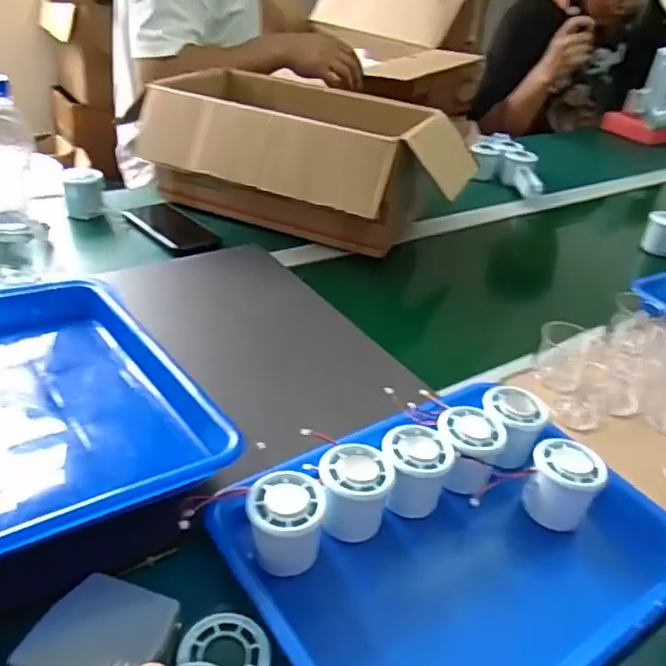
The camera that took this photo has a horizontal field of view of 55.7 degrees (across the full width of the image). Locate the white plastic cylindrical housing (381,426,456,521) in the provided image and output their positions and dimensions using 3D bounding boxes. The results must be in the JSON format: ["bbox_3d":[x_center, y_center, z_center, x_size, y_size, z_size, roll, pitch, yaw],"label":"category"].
[{"bbox_3d":[0.068,0.117,0.532,0.055,0.053,0.055,5,34,-3],"label":"white plastic cylindrical housing"}]

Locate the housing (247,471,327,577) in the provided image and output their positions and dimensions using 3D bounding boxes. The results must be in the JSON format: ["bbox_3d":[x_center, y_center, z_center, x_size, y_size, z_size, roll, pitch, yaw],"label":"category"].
[{"bbox_3d":[-0.035,0.145,0.469,0.055,0.061,0.058,4,34,-4],"label":"housing"}]

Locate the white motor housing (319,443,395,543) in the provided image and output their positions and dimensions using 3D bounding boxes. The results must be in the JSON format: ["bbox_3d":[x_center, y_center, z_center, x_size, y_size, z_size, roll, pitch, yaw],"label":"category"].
[{"bbox_3d":[0.016,0.129,0.506,0.055,0.058,0.052,8,34,1],"label":"white motor housing"}]

